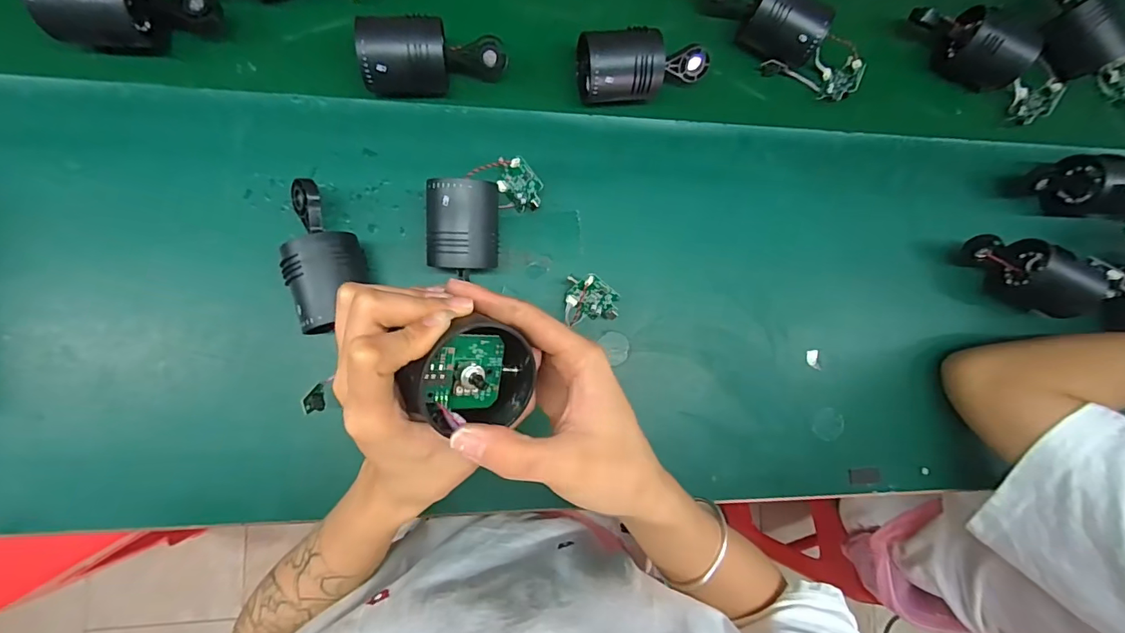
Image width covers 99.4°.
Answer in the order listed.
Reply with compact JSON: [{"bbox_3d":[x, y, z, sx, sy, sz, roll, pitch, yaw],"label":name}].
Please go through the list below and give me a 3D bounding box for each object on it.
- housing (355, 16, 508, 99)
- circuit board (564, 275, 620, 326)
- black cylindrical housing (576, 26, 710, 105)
[{"bbox_3d":[-0.107,-0.216,0.399,0.120,0.053,0.048,-10,85,-22],"label":"housing"},{"bbox_3d":[0.022,-0.015,0.403,0.043,0.017,0.042,29,115,-5],"label":"circuit board"},{"bbox_3d":[0.072,-0.220,0.417,0.119,0.048,0.055,-11,86,-9],"label":"black cylindrical housing"}]

